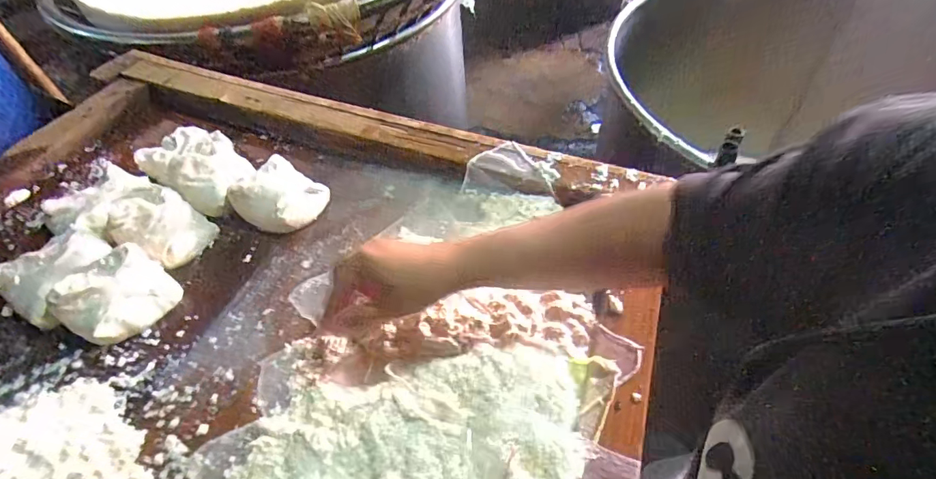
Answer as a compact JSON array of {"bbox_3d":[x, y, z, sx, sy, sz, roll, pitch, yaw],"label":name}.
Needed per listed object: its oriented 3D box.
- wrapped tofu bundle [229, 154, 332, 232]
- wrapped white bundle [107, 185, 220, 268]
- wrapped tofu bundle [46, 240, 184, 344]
[{"bbox_3d":[-0.204,-0.049,0.515,0.081,0.044,0.078,20,53,19],"label":"wrapped tofu bundle"},{"bbox_3d":[-0.325,-0.019,0.483,0.111,0.041,0.072,18,54,20],"label":"wrapped white bundle"},{"bbox_3d":[-0.320,0.053,0.426,0.066,0.048,0.085,28,58,26],"label":"wrapped tofu bundle"}]

